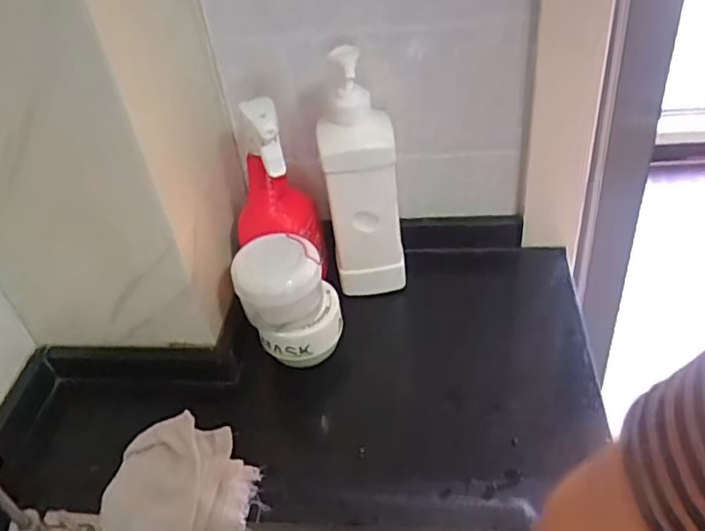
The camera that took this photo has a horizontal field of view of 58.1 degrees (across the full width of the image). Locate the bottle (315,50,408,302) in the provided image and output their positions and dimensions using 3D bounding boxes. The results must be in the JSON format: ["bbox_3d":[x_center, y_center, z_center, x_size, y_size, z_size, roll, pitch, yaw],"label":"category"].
[{"bbox_3d":[0.011,-0.086,0.658,0.079,0.273,0.054,-13,41,-5],"label":"bottle"}]

